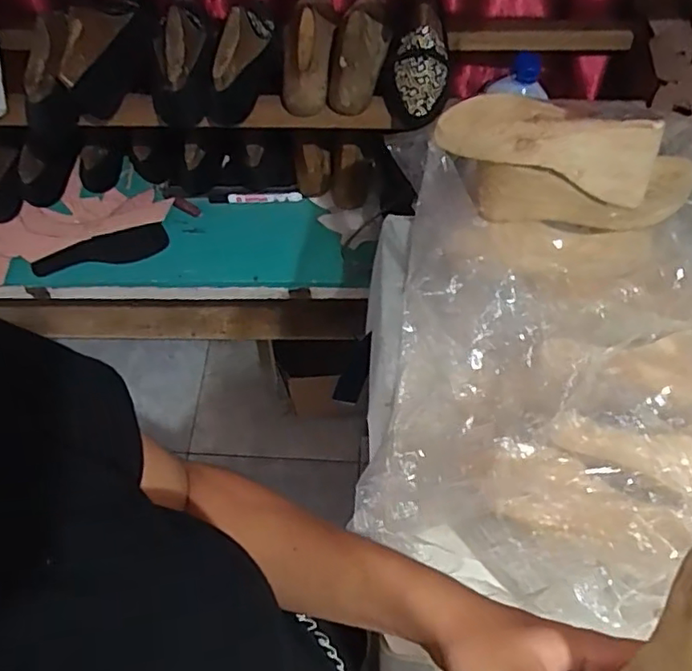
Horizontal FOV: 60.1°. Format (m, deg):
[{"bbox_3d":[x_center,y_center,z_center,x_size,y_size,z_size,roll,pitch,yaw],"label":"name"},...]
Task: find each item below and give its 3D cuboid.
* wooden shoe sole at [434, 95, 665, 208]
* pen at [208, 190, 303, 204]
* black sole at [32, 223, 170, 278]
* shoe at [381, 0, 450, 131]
[{"bbox_3d":[0.193,-0.180,0.554,0.214,0.073,0.068,10,60,-10],"label":"wooden shoe sole"},{"bbox_3d":[-0.146,-0.223,0.965,0.146,0.013,0.017,-1,60,-1],"label":"pen"},{"bbox_3d":[-0.373,-0.131,0.915,0.193,0.007,0.059,-12,66,-10],"label":"black sole"},{"bbox_3d":[0.094,-0.377,0.788,0.086,0.081,0.249,6,60,3],"label":"shoe"}]

